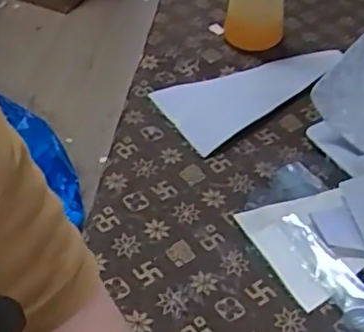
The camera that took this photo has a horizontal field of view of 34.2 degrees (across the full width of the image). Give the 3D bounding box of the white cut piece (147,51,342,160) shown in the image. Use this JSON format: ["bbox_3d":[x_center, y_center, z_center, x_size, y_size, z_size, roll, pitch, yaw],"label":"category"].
[{"bbox_3d":[0.082,-0.085,0.654,0.214,0.012,0.098,-24,49,-20],"label":"white cut piece"}]

